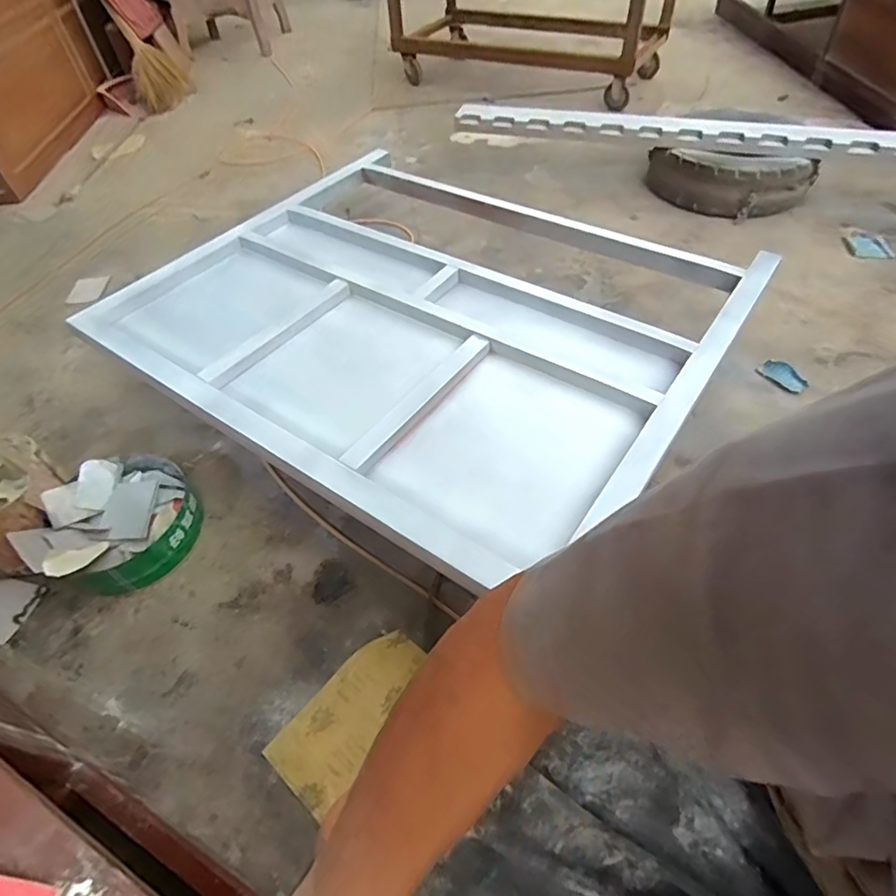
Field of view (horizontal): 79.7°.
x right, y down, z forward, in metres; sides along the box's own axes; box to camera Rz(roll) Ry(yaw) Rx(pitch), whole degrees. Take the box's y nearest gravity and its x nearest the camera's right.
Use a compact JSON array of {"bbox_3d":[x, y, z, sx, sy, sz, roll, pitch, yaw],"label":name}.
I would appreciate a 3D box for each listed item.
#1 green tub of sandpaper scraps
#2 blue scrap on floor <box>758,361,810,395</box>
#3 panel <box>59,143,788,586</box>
[{"bbox_3d":[-0.637,0.147,1.044,0.254,0.118,0.289,33,60,26],"label":"green tub of sandpaper scraps"},{"bbox_3d":[0.787,-0.172,1.254,0.043,0.032,0.105,-35,56,-23],"label":"blue scrap on floor"},{"bbox_3d":[-0.054,-0.304,1.145,1.140,0.075,0.946,28,60,22],"label":"panel"}]

